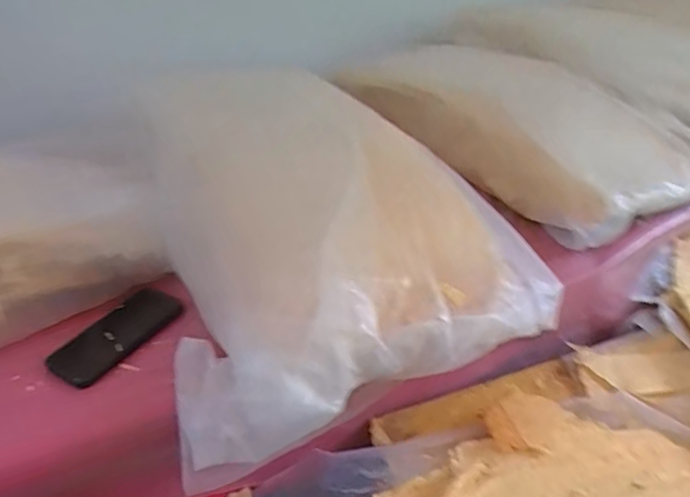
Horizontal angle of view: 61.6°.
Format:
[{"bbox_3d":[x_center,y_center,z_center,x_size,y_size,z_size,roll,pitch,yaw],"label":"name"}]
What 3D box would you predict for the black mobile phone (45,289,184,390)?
[{"bbox_3d":[-0.289,0.106,0.731,0.081,0.013,0.163,14,39,27],"label":"black mobile phone"}]

